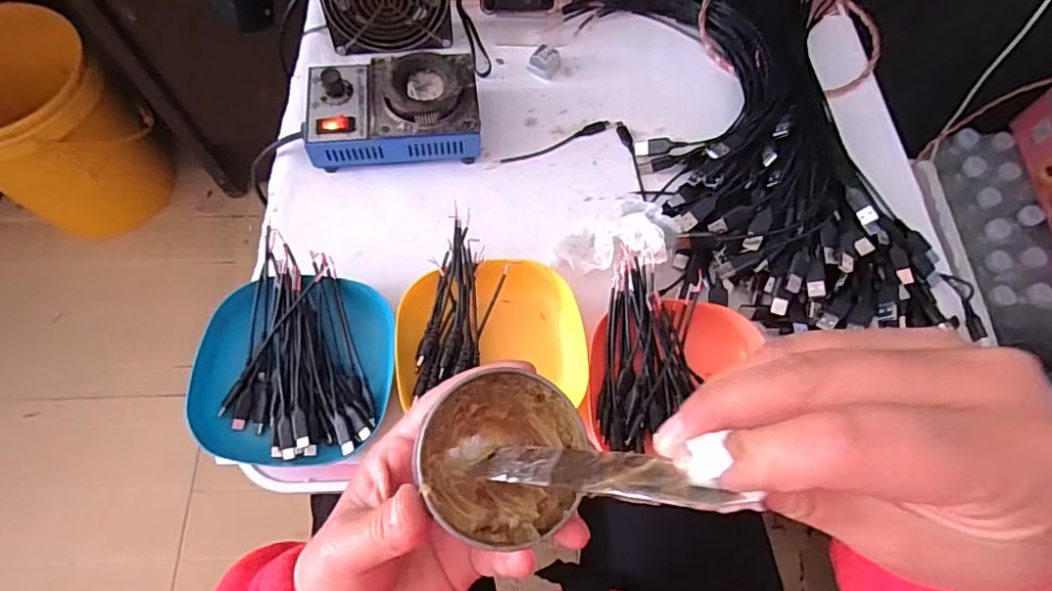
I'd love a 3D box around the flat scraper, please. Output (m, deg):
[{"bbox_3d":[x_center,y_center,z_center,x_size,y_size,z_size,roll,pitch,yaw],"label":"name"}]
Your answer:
[{"bbox_3d":[0.024,0.058,0.184,0.098,0.004,0.020,-6,24,36],"label":"flat scraper"}]

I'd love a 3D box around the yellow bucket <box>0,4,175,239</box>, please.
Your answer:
[{"bbox_3d":[-0.826,-0.292,0.973,0.289,0.282,0.276,36,70,13],"label":"yellow bucket"}]

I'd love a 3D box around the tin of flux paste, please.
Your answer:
[{"bbox_3d":[-0.008,0.062,0.215,0.057,0.030,0.060,1,66,-2],"label":"tin of flux paste"}]

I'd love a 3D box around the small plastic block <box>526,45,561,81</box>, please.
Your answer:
[{"bbox_3d":[0.019,-0.237,0.566,0.027,0.023,0.025,27,68,9],"label":"small plastic block"}]

